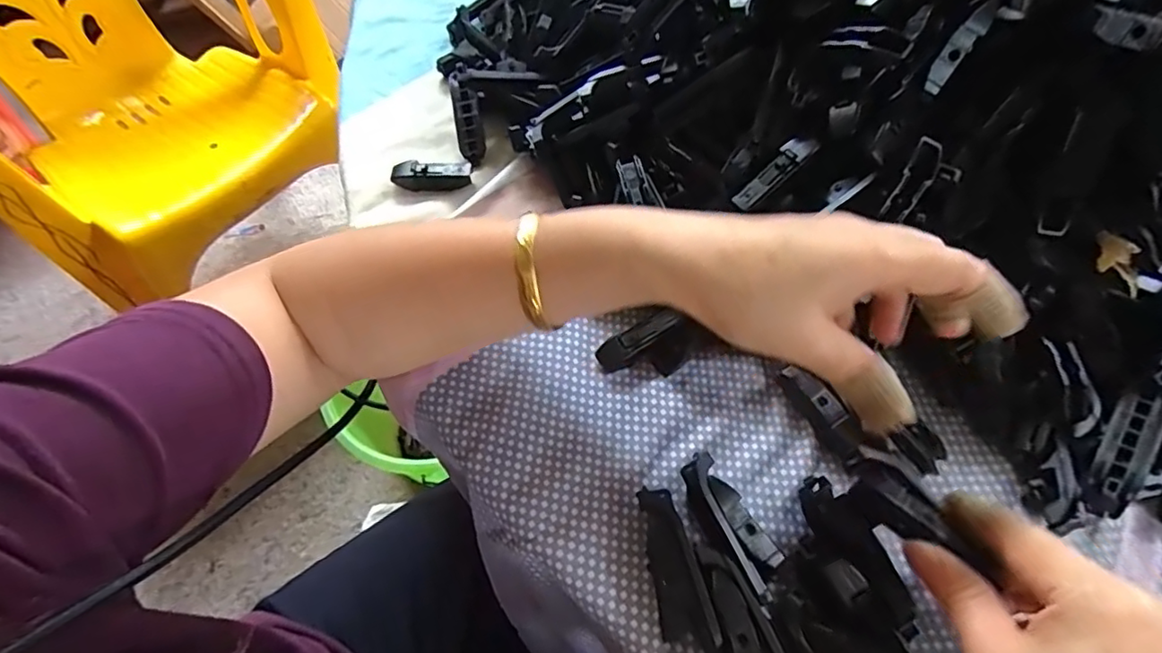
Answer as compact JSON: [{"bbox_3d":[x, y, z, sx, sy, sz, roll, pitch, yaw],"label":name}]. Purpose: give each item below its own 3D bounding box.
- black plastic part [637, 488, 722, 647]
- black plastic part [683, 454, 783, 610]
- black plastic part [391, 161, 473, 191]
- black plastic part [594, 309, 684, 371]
[{"bbox_3d":[0.040,0.107,0.264,0.020,0.020,0.066,-14,61,-7],"label":"black plastic part"},{"bbox_3d":[0.069,0.093,0.275,0.023,0.017,0.065,-25,63,-13],"label":"black plastic part"},{"bbox_3d":[-0.097,-0.098,0.384,0.050,0.017,0.011,0,60,1],"label":"black plastic part"},{"bbox_3d":[0.031,0.007,0.324,0.049,0.011,0.016,-33,63,5],"label":"black plastic part"}]

